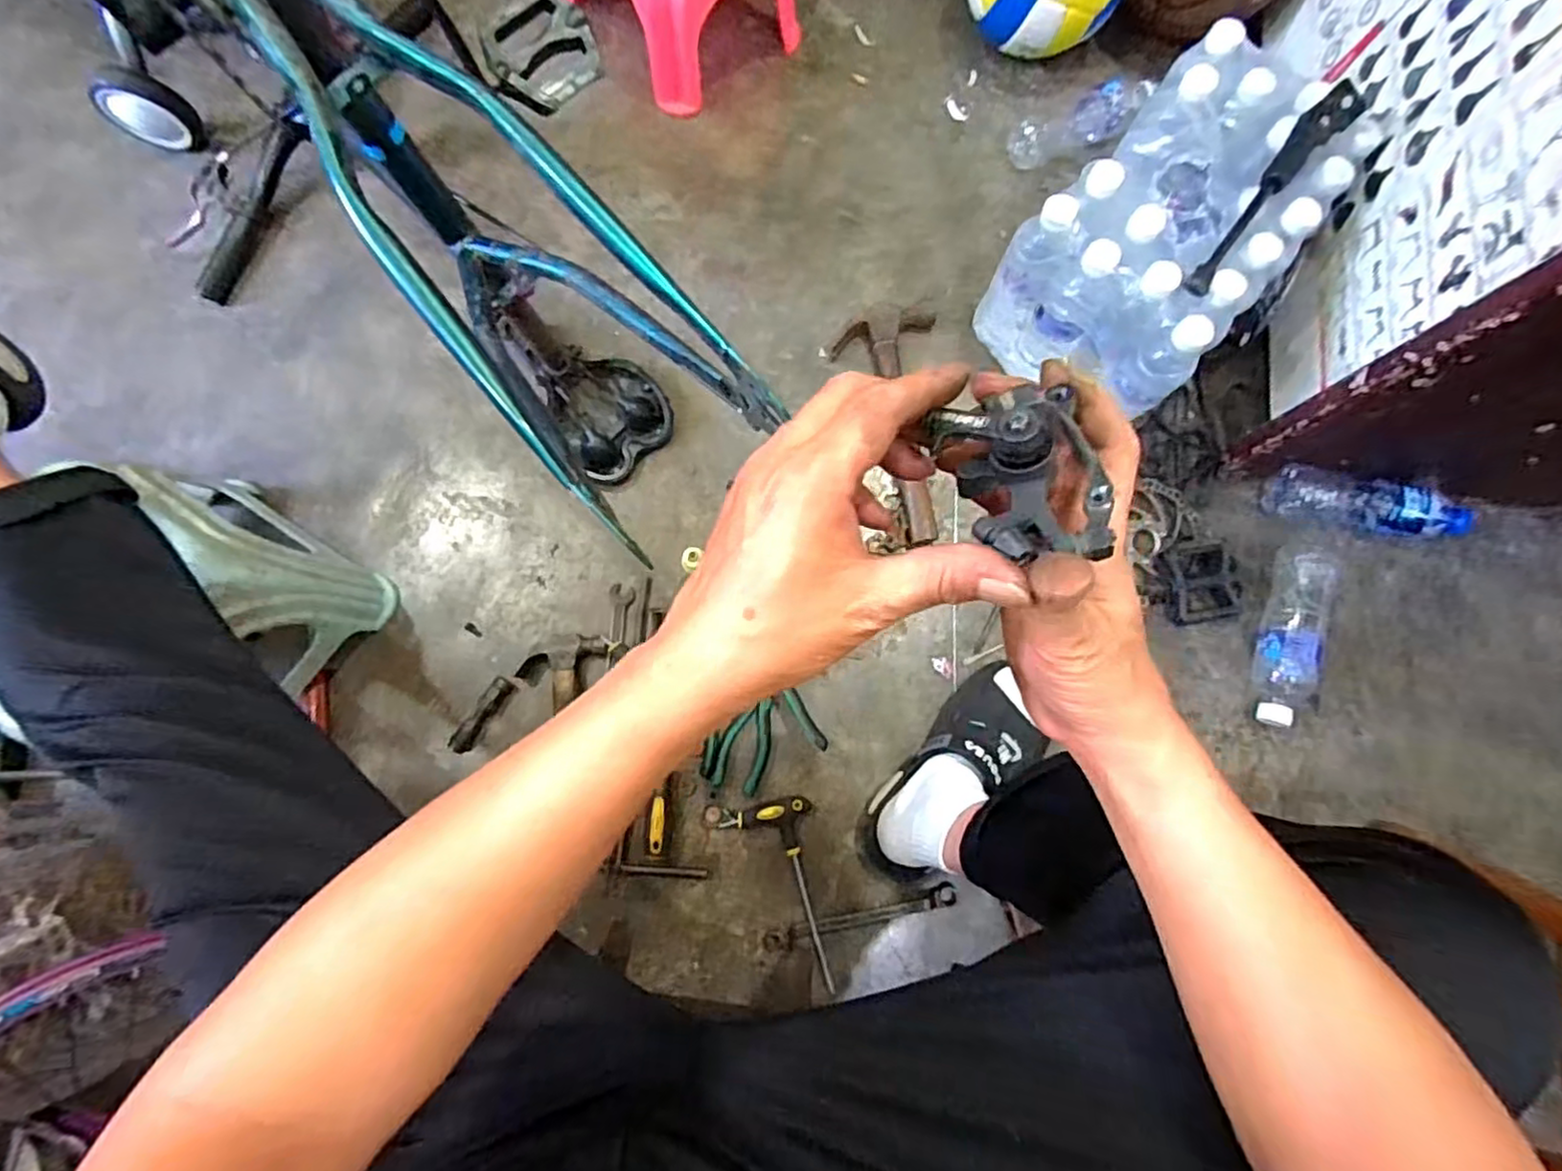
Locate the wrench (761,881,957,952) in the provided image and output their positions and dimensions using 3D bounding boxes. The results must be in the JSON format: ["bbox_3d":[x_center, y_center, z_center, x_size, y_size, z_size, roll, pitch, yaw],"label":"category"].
[{"bbox_3d":[0.086,0.356,0.730,0.213,0.014,0.023,-12,80,-3],"label":"wrench"}]

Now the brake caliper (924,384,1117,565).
[{"bbox_3d":[0.097,-0.043,0.270,0.059,0.040,0.073,-13,80,-4],"label":"brake caliper"}]

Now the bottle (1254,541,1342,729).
[{"bbox_3d":[0.603,0.056,0.803,0.067,0.054,0.220,14,79,2],"label":"bottle"}]

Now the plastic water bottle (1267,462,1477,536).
[{"bbox_3d":[0.707,-0.095,0.824,0.230,0.054,0.055,11,79,1],"label":"plastic water bottle"}]

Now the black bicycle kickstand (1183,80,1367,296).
[{"bbox_3d":[0.489,-0.400,0.685,0.040,0.038,0.287,41,82,6],"label":"black bicycle kickstand"}]

